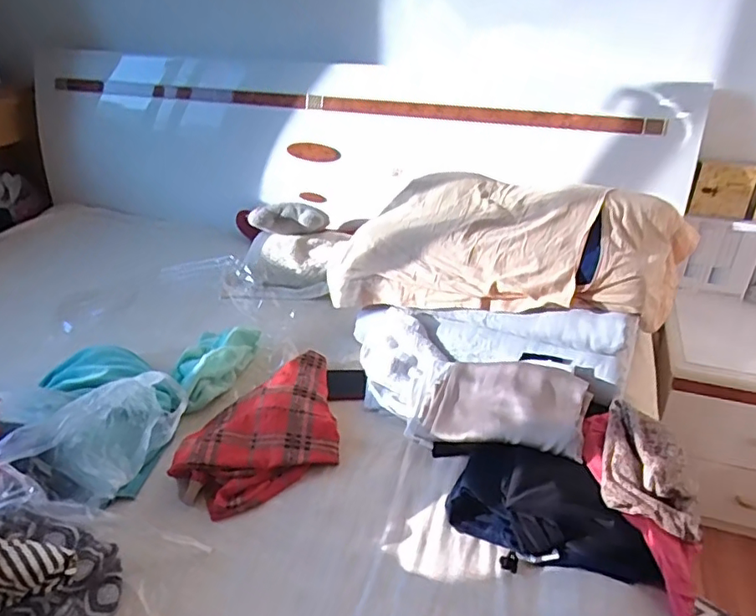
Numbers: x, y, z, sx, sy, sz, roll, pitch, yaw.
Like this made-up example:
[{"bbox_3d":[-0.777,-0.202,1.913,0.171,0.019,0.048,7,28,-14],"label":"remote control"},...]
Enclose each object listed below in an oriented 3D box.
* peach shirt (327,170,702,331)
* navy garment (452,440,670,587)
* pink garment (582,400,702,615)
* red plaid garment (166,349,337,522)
[{"bbox_3d":[0.238,-0.115,1.186,0.718,0.221,0.305,12,34,19],"label":"peach shirt"},{"bbox_3d":[0.256,0.295,0.851,0.289,0.051,0.164,10,34,13],"label":"navy garment"},{"bbox_3d":[0.396,0.287,0.845,0.134,0.093,0.336,-2,51,-6],"label":"pink garment"},{"bbox_3d":[-0.180,0.204,0.987,0.350,0.058,0.216,-27,42,-36],"label":"red plaid garment"}]

